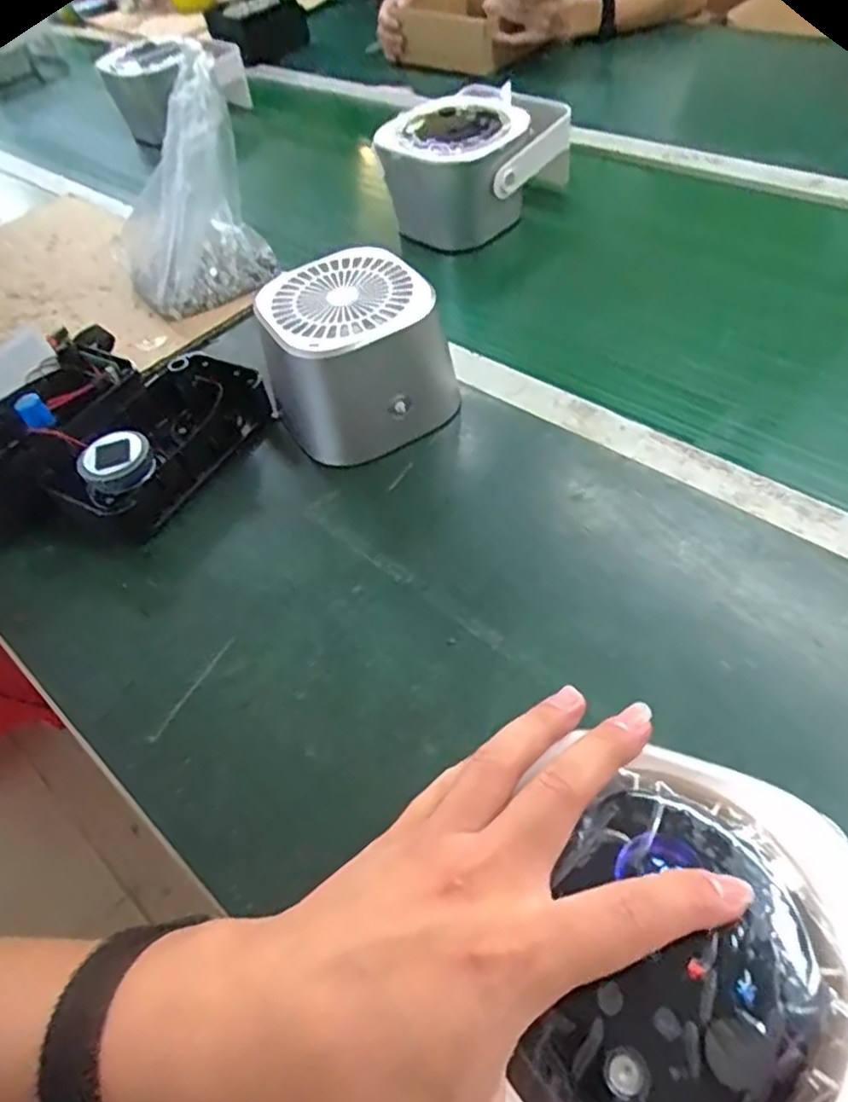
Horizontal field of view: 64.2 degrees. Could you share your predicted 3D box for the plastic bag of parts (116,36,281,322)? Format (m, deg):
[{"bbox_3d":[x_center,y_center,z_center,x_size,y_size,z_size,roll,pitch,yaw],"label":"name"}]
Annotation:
[{"bbox_3d":[-0.239,-0.338,0.643,0.152,0.181,0.098,-20,53,-9],"label":"plastic bag of parts"}]

